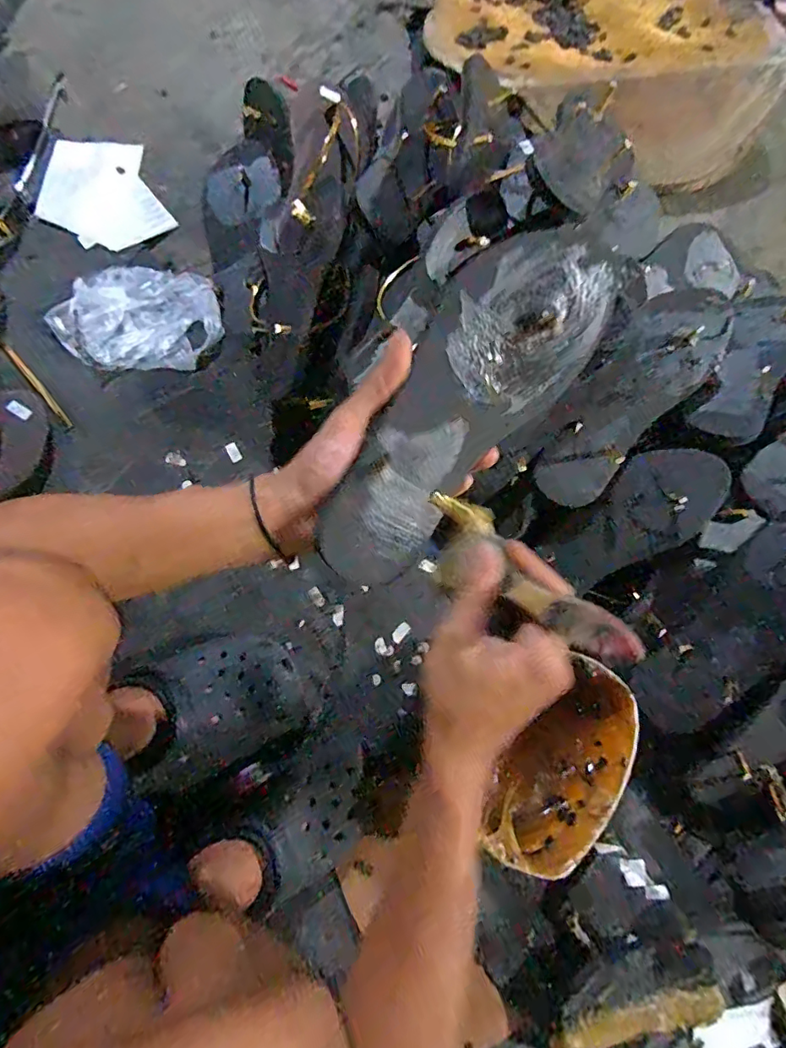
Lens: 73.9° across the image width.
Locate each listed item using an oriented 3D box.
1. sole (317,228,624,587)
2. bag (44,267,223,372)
[{"bbox_3d":[0.040,-0.072,0.322,0.243,0.010,0.095,-46,114,1],"label":"sole"},{"bbox_3d":[-0.322,-0.266,0.657,0.200,0.024,0.152,-7,78,-1],"label":"bag"}]

